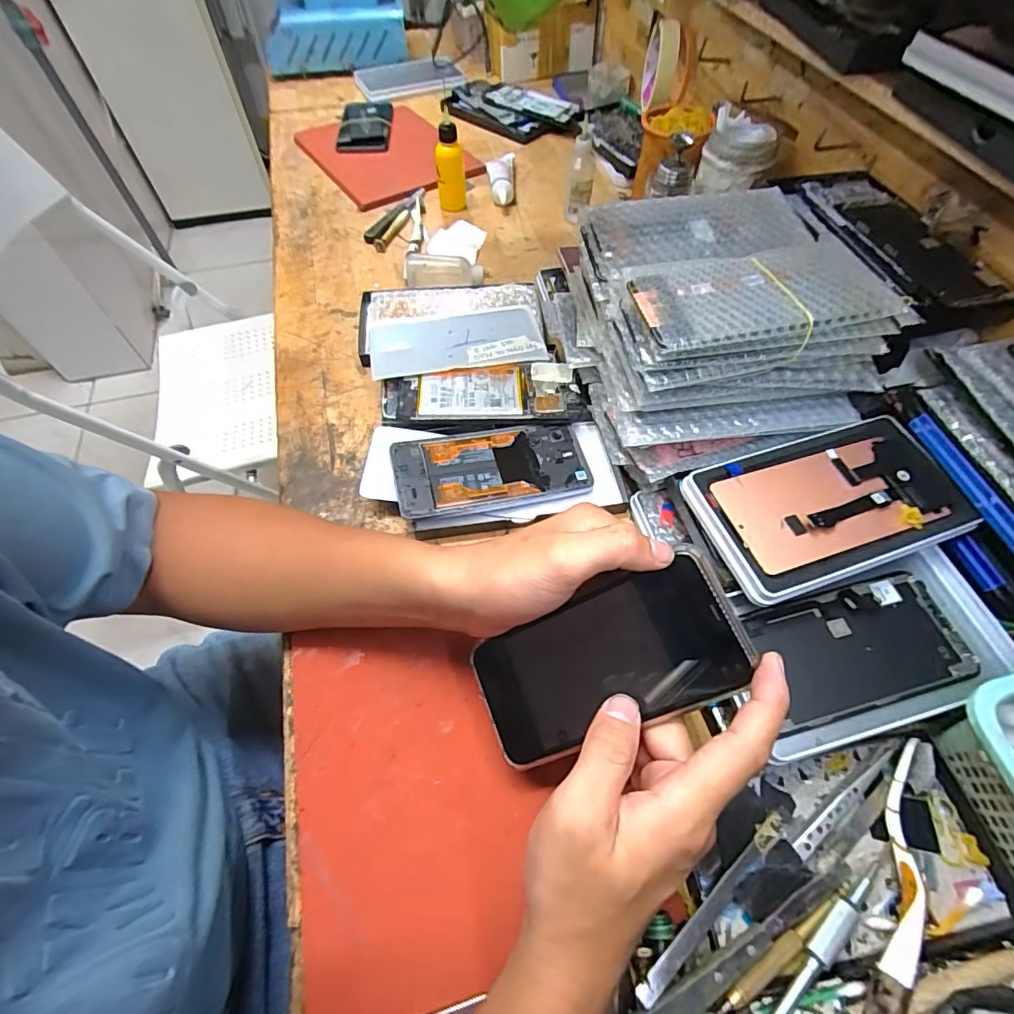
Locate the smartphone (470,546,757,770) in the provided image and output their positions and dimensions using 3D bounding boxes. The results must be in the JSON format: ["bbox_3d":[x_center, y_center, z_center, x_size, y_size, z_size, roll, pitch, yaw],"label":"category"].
[{"bbox_3d":[0.051,0.086,0.274,0.149,0.007,0.072,-30,70,19],"label":"smartphone"}]

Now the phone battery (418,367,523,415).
[{"bbox_3d":[-0.034,-0.108,0.454,0.093,0.010,0.057,-2,58,-1],"label":"phone battery"}]

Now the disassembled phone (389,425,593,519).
[{"bbox_3d":[-0.011,-0.033,0.417,0.162,0.005,0.076,-7,62,-12],"label":"disassembled phone"}]

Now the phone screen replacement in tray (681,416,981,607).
[{"bbox_3d":[0.223,-0.004,0.342,0.178,0.010,0.101,-16,62,-10],"label":"phone screen replacement in tray"}]

